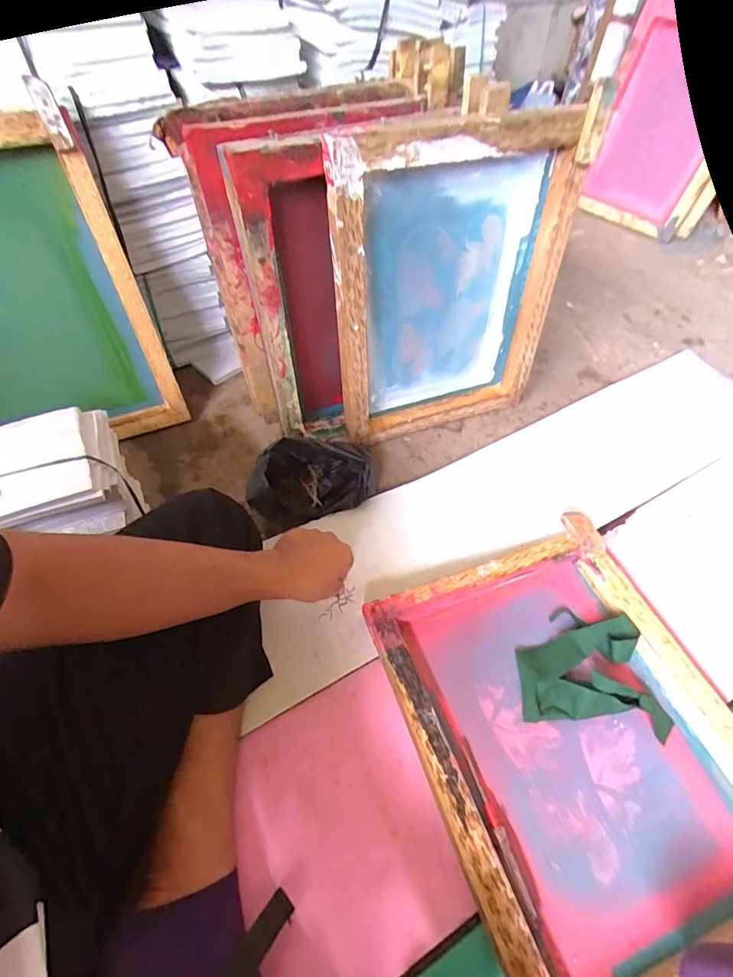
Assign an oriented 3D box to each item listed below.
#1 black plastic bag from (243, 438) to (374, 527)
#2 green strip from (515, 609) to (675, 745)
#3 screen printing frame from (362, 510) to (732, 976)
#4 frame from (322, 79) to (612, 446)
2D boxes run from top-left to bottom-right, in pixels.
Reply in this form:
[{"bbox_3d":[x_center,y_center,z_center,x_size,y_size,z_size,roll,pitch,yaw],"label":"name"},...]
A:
[{"bbox_3d":[-0.090,-0.014,0.746,0.204,0.101,0.104,-14,55,-9],"label":"black plastic bag"},{"bbox_3d":[0.296,0.238,0.600,0.177,0.033,0.146,5,55,5],"label":"green strip"},{"bbox_3d":[0.256,0.298,0.551,0.377,0.037,0.466,-18,56,-11],"label":"screen printing frame"},{"bbox_3d":[0.127,-0.295,0.724,0.364,0.480,0.087,-18,56,-12],"label":"frame"}]

